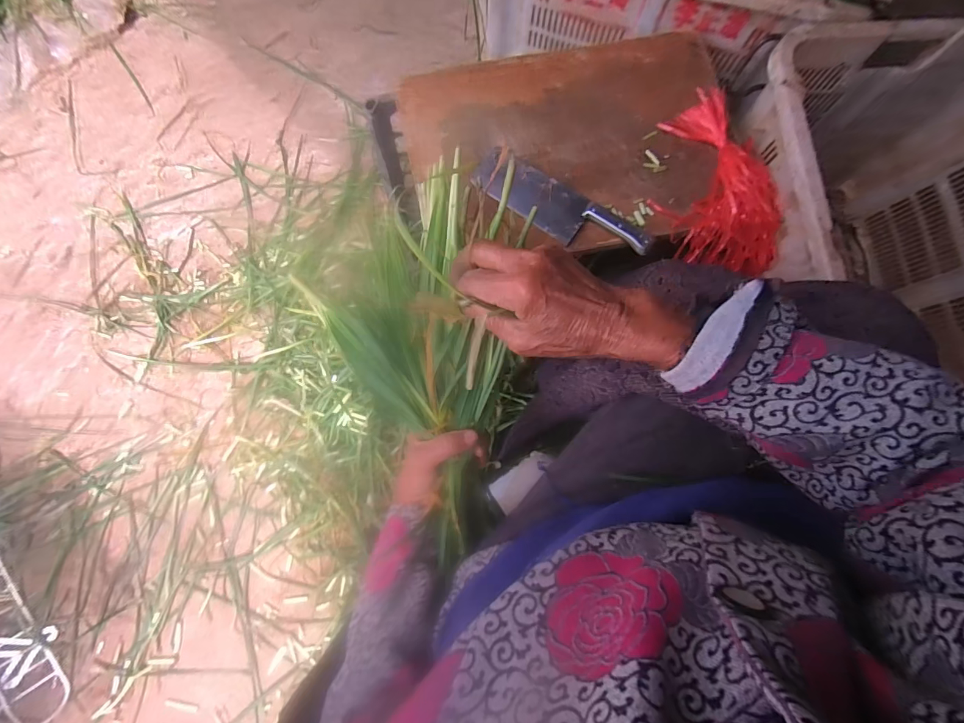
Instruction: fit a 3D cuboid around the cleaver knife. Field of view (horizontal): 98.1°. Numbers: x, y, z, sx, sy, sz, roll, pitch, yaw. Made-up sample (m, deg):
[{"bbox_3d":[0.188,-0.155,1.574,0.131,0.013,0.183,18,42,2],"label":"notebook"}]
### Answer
[{"bbox_3d":[0.114,-0.230,0.623,0.277,0.027,0.093,34,79,4],"label":"cleaver knife"}]

